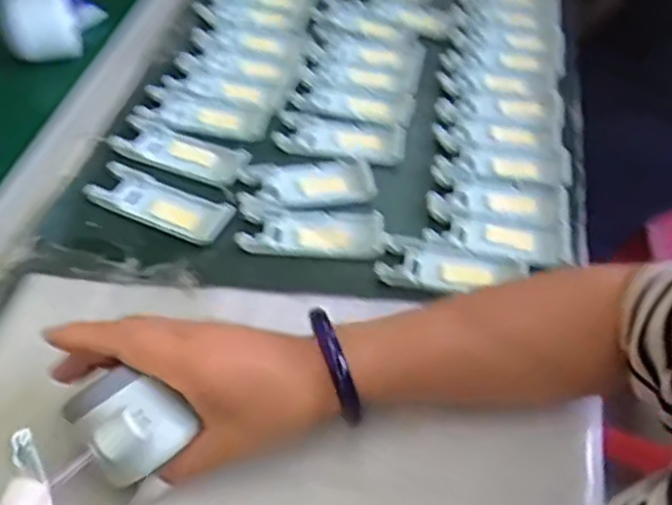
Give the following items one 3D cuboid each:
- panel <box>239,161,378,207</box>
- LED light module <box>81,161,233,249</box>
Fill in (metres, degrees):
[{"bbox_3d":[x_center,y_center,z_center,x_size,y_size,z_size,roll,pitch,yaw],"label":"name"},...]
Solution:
[{"bbox_3d":[-0.021,-0.056,0.551,0.104,0.010,0.047,-6,49,-8],"label":"panel"},{"bbox_3d":[-0.134,-0.040,0.527,0.109,0.010,0.043,19,51,14],"label":"LED light module"}]

